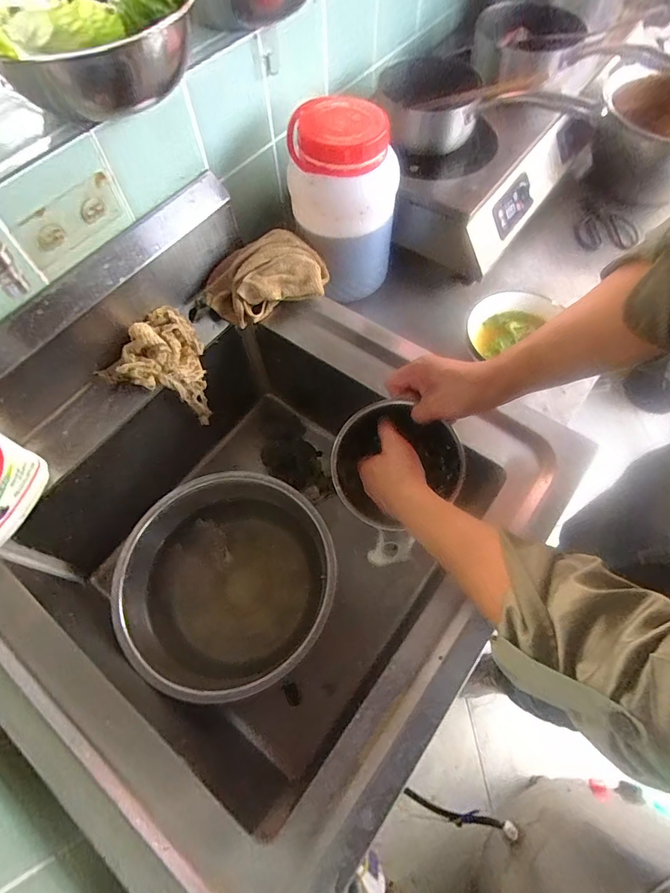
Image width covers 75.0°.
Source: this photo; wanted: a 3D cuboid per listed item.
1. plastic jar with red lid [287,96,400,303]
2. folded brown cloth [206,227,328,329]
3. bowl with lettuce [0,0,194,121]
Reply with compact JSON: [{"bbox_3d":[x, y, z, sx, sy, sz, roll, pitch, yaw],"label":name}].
[{"bbox_3d":[0.020,-0.395,0.730,0.168,0.252,0.171,-1,64,2],"label":"plastic jar with red lid"},{"bbox_3d":[-0.112,-0.284,0.724,0.207,0.071,0.125,-12,64,-4],"label":"folded brown cloth"},{"bbox_3d":[-0.278,-0.487,0.506,0.227,0.090,0.240,-1,64,2],"label":"bowl with lettuce"}]

